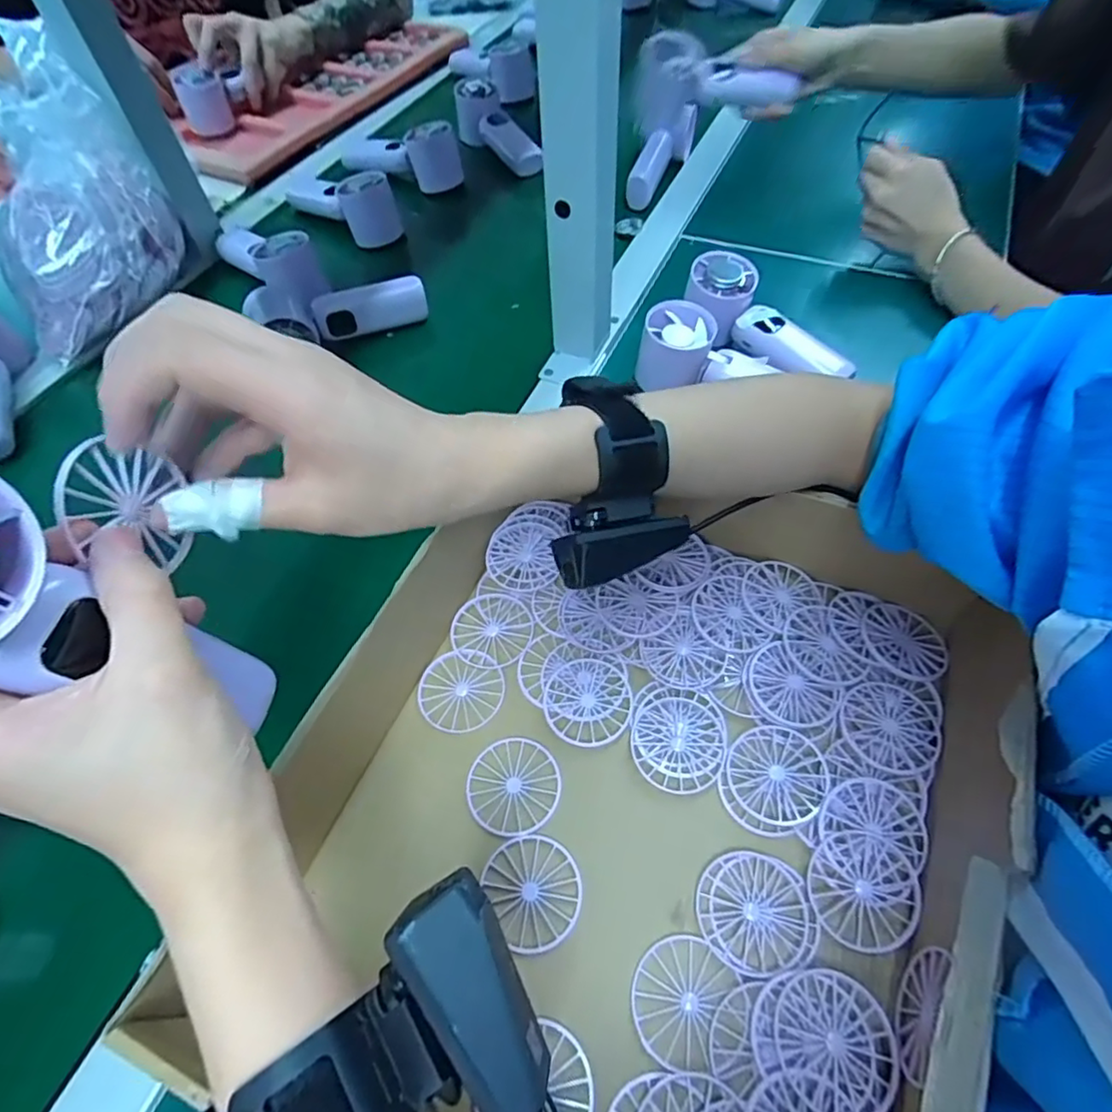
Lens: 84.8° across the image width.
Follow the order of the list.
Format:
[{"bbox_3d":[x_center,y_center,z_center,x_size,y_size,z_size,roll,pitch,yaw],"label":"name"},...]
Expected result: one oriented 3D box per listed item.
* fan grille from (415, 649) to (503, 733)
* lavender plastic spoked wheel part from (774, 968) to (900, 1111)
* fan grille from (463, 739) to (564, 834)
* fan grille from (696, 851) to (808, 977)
[{"bbox_3d":[-0.057,0.080,0.363,0.050,0.004,0.048,-1,56,1],"label":"fan grille"},{"bbox_3d":[0.118,0.205,0.257,0.047,0.007,0.049,12,57,10],"label":"lavender plastic spoked wheel part"},{"bbox_3d":[-0.023,0.124,0.330,0.049,0.004,0.049,-1,56,1],"label":"fan grille"},{"bbox_3d":[0.093,0.169,0.290,0.048,0.004,0.048,12,57,10],"label":"fan grille"}]

